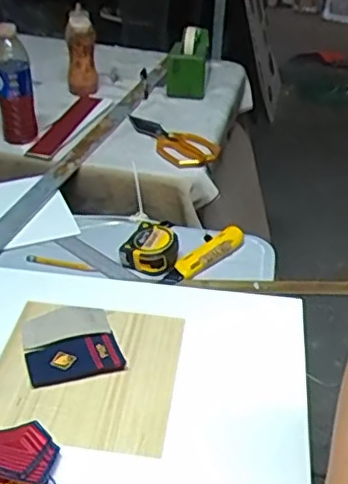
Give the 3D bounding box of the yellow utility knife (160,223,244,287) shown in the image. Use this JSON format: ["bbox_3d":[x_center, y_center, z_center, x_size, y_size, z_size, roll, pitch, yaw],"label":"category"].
[{"bbox_3d":[0.041,0.017,0.850,0.038,0.020,0.153,27,41,30],"label":"yellow utility knife"}]

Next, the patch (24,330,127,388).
[{"bbox_3d":[-0.109,0.126,0.687,0.101,0.008,0.056,-10,45,-13],"label":"patch"}]

